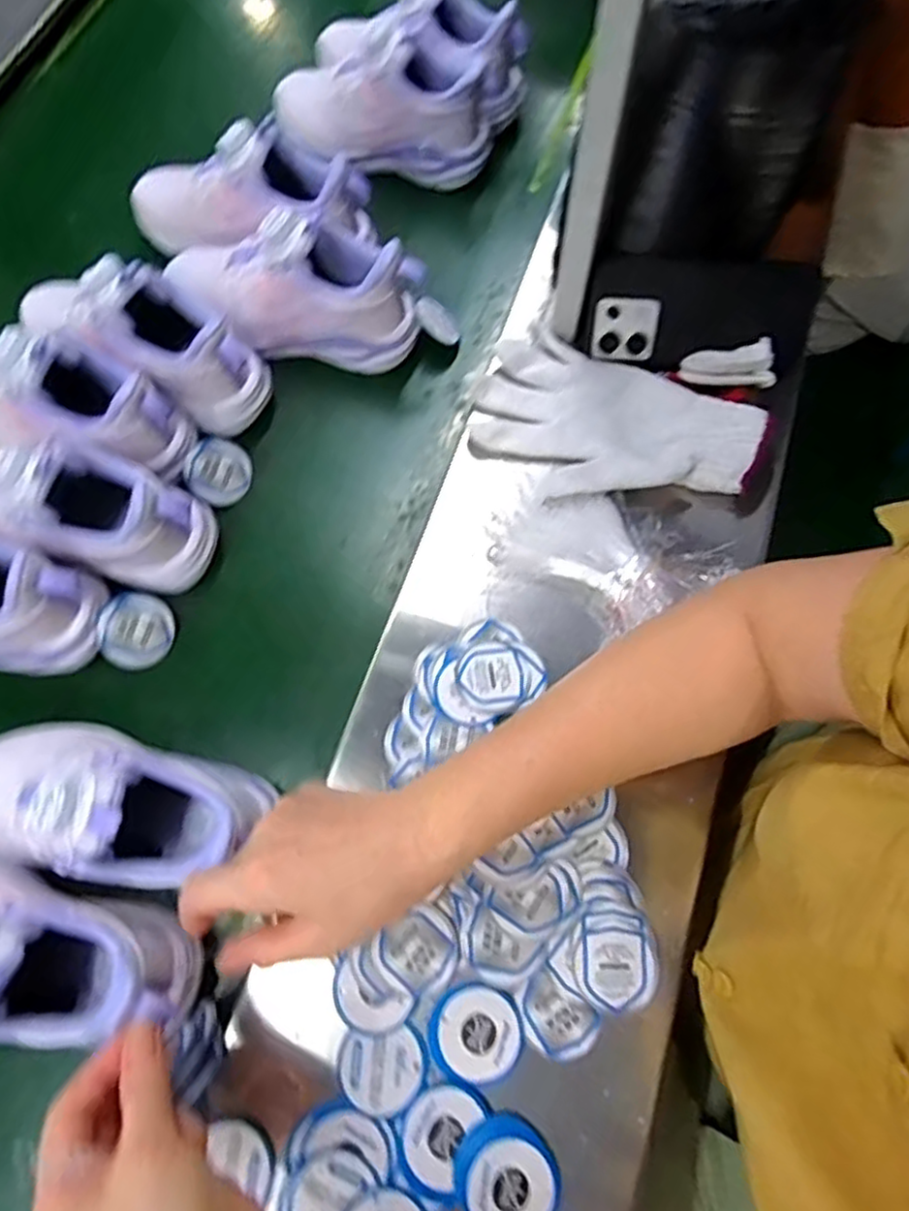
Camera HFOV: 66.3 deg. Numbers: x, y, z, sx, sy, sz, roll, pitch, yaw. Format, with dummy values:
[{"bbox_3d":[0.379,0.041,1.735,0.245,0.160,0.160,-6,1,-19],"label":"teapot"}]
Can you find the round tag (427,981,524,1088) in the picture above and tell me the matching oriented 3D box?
[{"bbox_3d":[0.012,0.238,0.385,0.050,0.004,0.048,-1,69,2],"label":"round tag"}]

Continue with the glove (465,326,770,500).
[{"bbox_3d":[0.114,-0.132,0.522,0.208,0.025,0.129,18,71,9],"label":"glove"}]

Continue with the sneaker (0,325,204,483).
[{"bbox_3d":[-0.303,-0.152,0.508,0.209,0.100,0.078,15,71,8],"label":"sneaker"}]

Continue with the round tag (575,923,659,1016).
[{"bbox_3d":[0.093,0.206,0.396,0.045,0.004,0.046,-1,69,2],"label":"round tag"}]

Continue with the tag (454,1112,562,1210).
[{"bbox_3d":[0.028,0.295,0.358,0.053,0.007,0.049,-1,69,2],"label":"tag"}]

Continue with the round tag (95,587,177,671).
[{"bbox_3d":[-0.224,0.018,0.493,0.051,0.006,0.052,-1,92,-33],"label":"round tag"}]

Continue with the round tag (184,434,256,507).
[{"bbox_3d":[-0.182,-0.104,0.537,0.050,0.006,0.054,8,73,-26],"label":"round tag"}]

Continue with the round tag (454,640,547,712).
[{"bbox_3d":[0.029,0.044,0.456,0.047,0.004,0.052,40,76,15],"label":"round tag"}]

